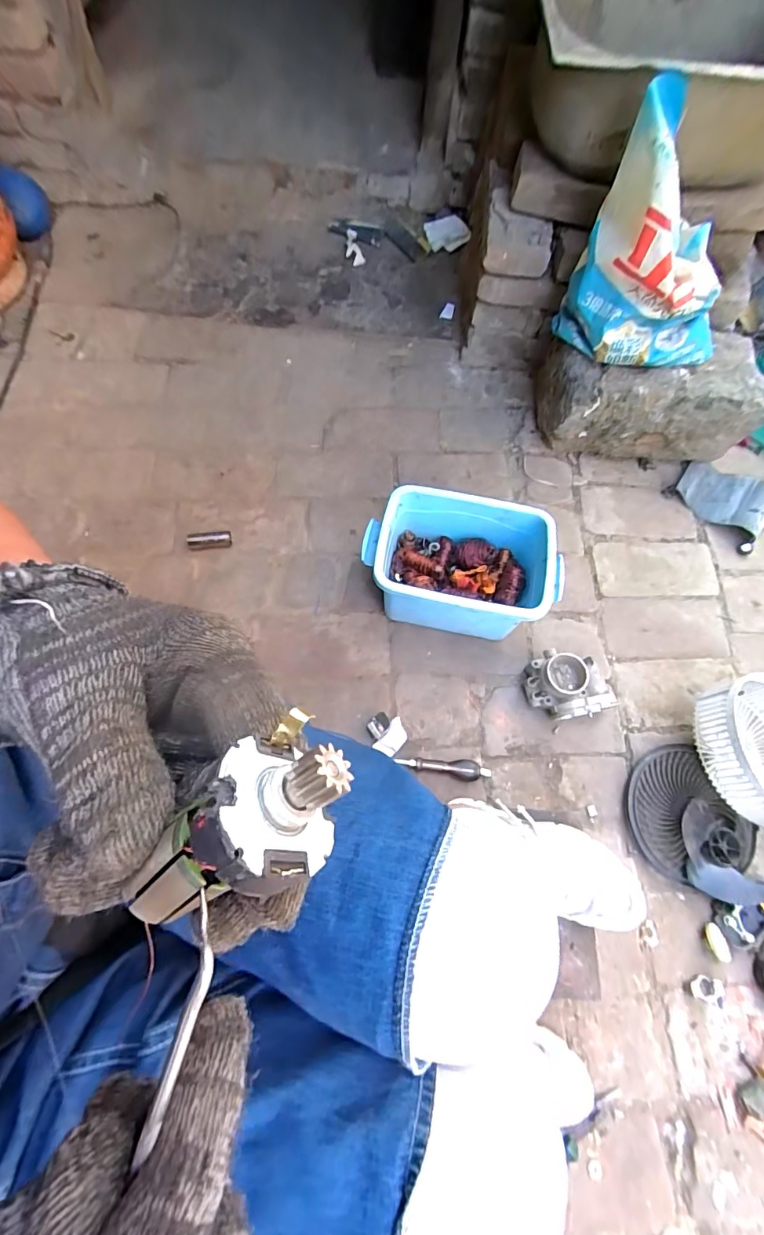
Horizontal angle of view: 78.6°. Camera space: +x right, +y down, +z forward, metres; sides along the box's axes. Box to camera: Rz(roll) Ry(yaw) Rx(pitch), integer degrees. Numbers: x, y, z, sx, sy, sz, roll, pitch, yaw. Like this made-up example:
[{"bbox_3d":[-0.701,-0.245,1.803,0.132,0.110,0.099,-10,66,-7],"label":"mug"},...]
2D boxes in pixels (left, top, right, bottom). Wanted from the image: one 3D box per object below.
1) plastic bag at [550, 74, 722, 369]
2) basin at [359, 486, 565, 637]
[{"bbox_3d":[0.415,-0.509,0.672,0.244,0.260,0.121,20,70,4],"label":"plastic bag"},{"bbox_3d":[0.124,-0.075,0.770,0.300,0.165,0.187,10,69,1],"label":"basin"}]

